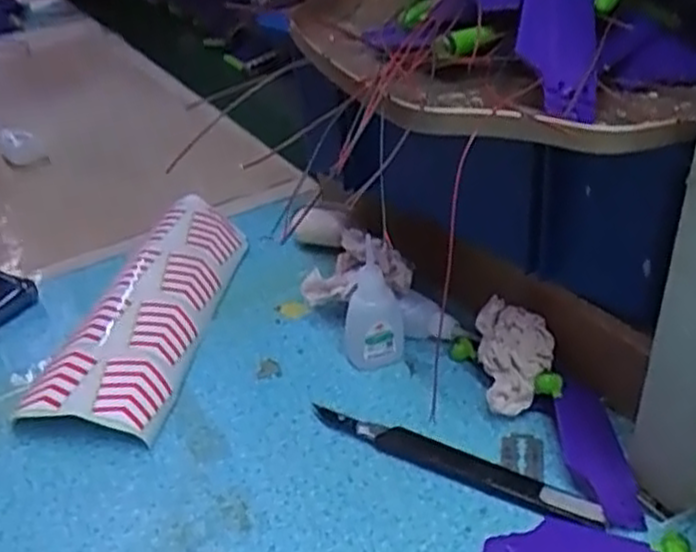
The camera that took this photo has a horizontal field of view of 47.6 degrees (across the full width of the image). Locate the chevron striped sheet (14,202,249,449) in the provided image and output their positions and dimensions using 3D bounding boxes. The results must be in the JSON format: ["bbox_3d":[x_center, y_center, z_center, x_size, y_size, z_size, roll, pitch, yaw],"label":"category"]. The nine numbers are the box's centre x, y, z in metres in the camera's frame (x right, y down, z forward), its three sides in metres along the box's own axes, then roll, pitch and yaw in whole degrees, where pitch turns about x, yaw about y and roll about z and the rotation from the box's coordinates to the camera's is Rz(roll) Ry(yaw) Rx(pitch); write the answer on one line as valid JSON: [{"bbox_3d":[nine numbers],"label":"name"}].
[{"bbox_3d":[-0.133,0.020,0.531,0.083,0.038,0.216,4,36,11],"label":"chevron striped sheet"}]

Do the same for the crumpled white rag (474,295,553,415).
[{"bbox_3d":[0.096,0.050,0.454,0.042,0.046,0.054,4,36,11],"label":"crumpled white rag"}]

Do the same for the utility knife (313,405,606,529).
[{"bbox_3d":[0.052,0.097,0.417,0.162,0.008,0.016,18,41,28],"label":"utility knife"}]

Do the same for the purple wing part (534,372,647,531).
[{"bbox_3d":[0.127,0.089,0.409,0.032,0.009,0.090,-10,49,-7],"label":"purple wing part"}]

